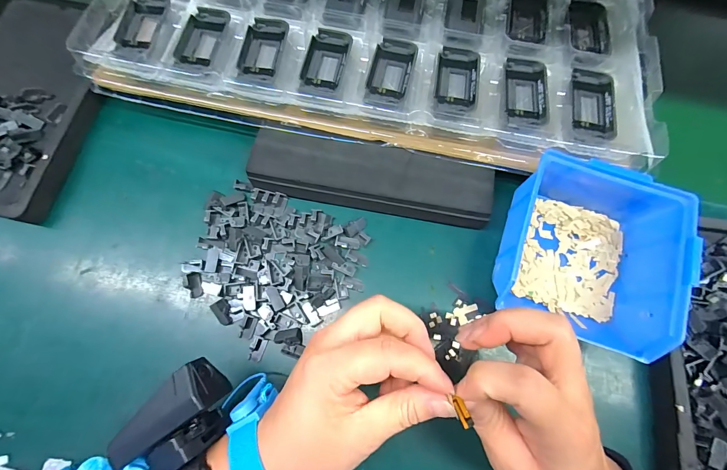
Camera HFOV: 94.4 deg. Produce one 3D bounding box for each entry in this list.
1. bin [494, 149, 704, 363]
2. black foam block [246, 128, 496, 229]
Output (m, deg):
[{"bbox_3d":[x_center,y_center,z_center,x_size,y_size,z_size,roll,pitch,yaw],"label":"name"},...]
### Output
[{"bbox_3d":[0.182,0.011,0.280,0.128,0.067,0.143,22,73,6],"label":"bin"},{"bbox_3d":[0.007,-0.050,0.308,0.212,0.036,0.059,11,72,3],"label":"black foam block"}]

